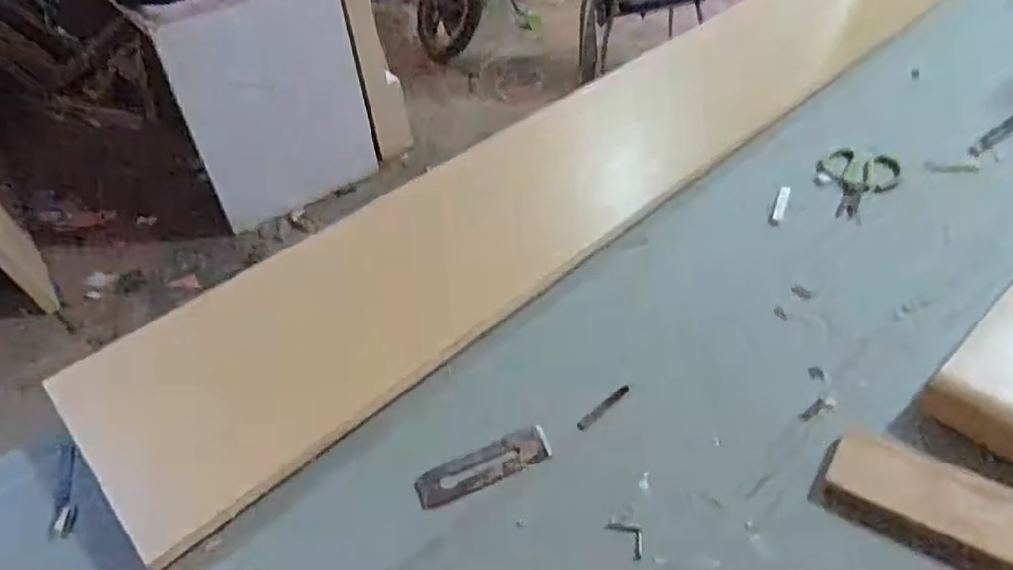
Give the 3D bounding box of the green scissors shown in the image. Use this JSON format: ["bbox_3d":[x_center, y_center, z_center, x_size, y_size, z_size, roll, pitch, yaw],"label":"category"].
[{"bbox_3d":[0.522,-0.153,1.022,0.113,0.014,0.175,17,47,23],"label":"green scissors"}]

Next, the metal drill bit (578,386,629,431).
[{"bbox_3d":[0.109,0.136,0.763,0.075,0.008,0.011,-31,48,-25],"label":"metal drill bit"}]

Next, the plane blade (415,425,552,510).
[{"bbox_3d":[-0.024,0.191,0.718,0.145,0.006,0.044,-20,44,-16],"label":"plane blade"}]

